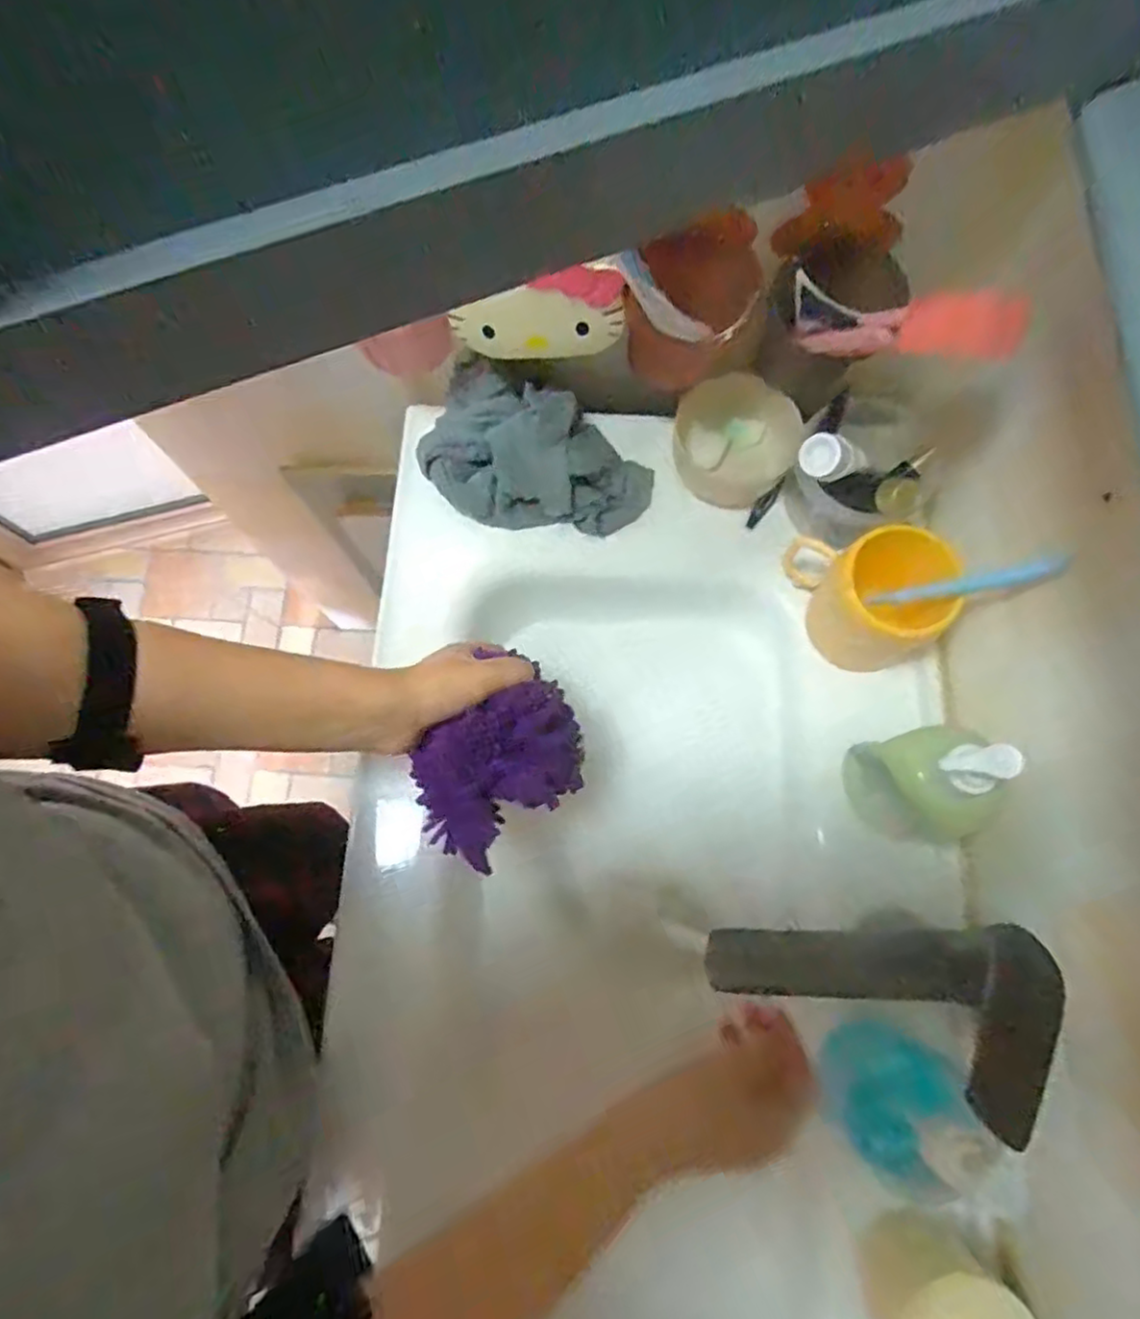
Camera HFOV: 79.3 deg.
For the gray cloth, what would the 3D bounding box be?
[{"bbox_3d":[-0.031,-0.165,0.589,0.183,0.074,0.106,27,76,8],"label":"gray cloth"}]

